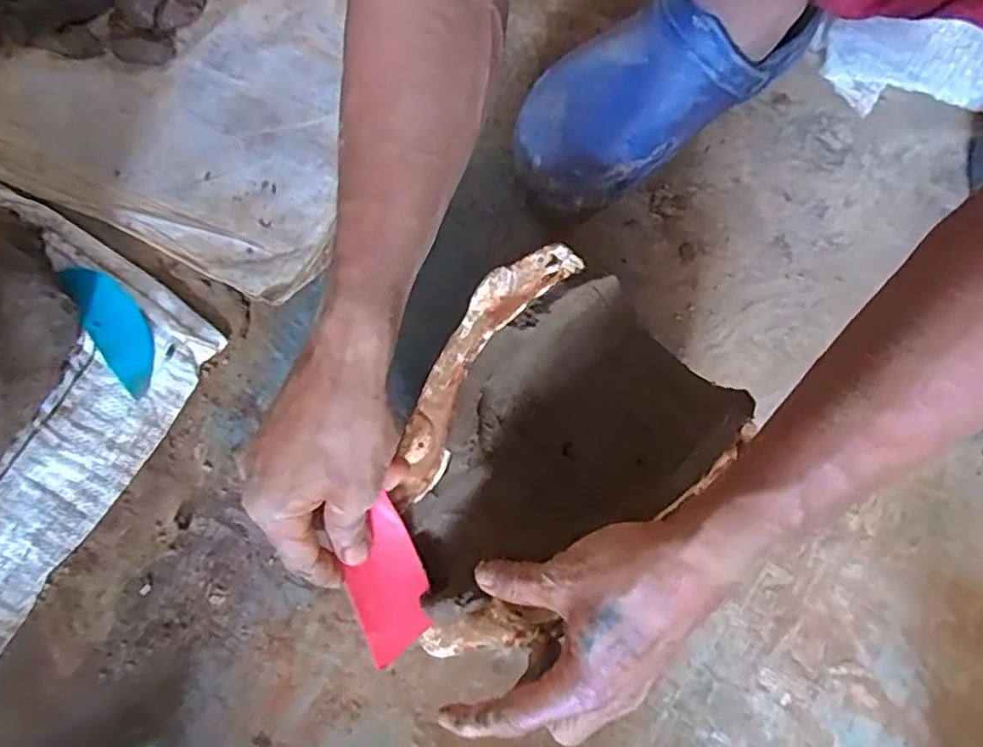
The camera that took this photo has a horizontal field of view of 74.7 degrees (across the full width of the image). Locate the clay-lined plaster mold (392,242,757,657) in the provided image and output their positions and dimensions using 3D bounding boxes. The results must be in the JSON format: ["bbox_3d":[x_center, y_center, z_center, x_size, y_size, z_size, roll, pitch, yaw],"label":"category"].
[{"bbox_3d":[0.021,0.048,0.406,0.226,0.085,0.163,-44,80,-9],"label":"clay-lined plaster mold"}]

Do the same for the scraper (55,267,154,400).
[{"bbox_3d":[-0.280,-0.041,0.475,0.041,0.011,0.117,-41,81,5],"label":"scraper"}]

